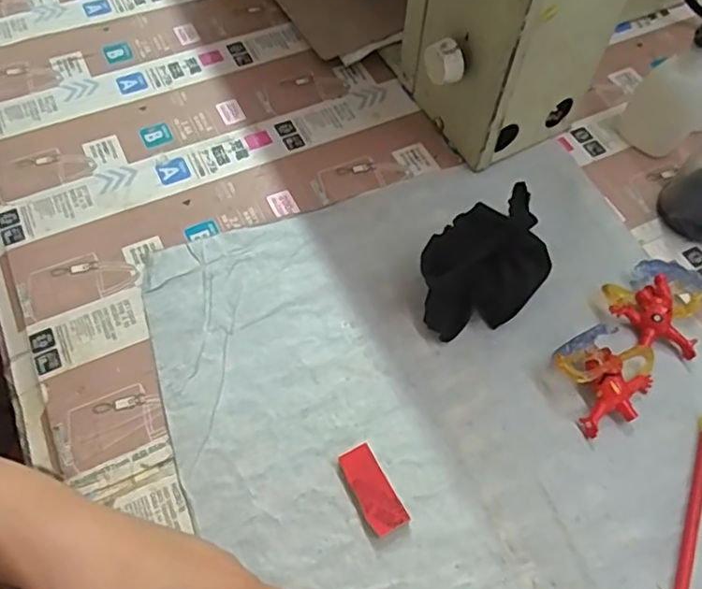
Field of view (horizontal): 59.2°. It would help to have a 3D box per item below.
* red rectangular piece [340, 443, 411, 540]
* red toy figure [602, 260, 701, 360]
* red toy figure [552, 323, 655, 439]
[{"bbox_3d":[0.010,0.098,0.308,0.017,0.007,0.043,-25,62,-14],"label":"red rectangular piece"},{"bbox_3d":[0.177,0.005,0.357,0.055,0.026,0.043,30,63,16],"label":"red toy figure"},{"bbox_3d":[0.143,0.043,0.333,0.058,0.026,0.046,-19,61,-12],"label":"red toy figure"}]

